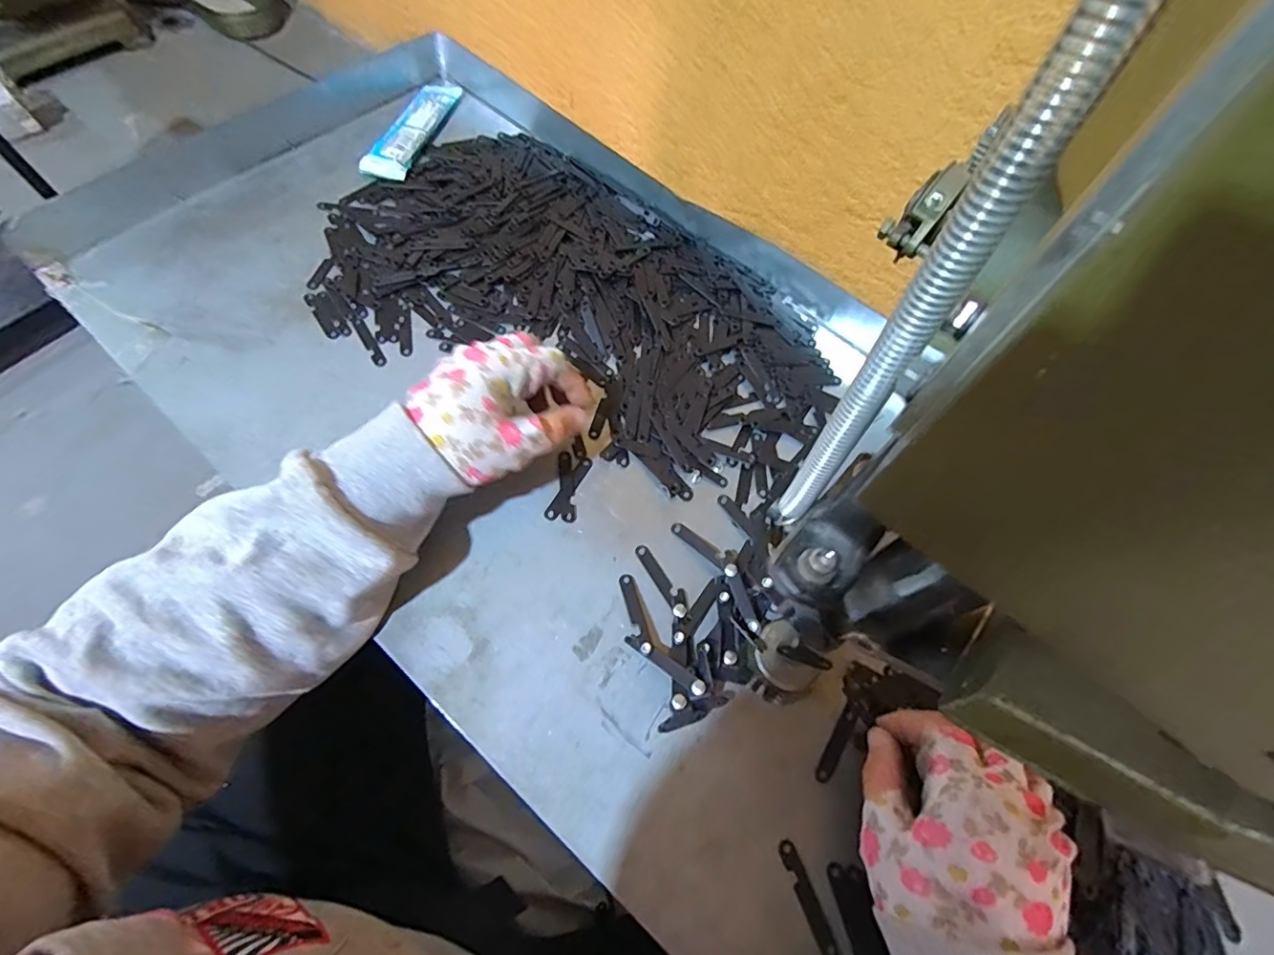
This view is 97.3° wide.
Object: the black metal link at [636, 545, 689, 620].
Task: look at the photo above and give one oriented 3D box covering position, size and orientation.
[{"bbox_3d":[0.018,0.064,0.355,0.013,0.004,0.053,-27,69,-15],"label":"black metal link"}]

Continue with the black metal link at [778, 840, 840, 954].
[{"bbox_3d":[0.086,0.214,0.284,0.009,0.004,0.052,-19,67,-12],"label":"black metal link"}]

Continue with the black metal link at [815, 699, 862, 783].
[{"bbox_3d":[0.116,0.150,0.321,0.009,0.004,0.049,34,64,12],"label":"black metal link"}]

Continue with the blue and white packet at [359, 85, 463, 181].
[{"bbox_3d":[-0.212,-0.335,0.530,0.039,0.011,0.151,13,64,3],"label":"blue and white packet"}]

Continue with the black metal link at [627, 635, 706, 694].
[{"bbox_3d":[0.017,0.107,0.323,0.053,0.006,0.009,30,66,24],"label":"black metal link"}]

